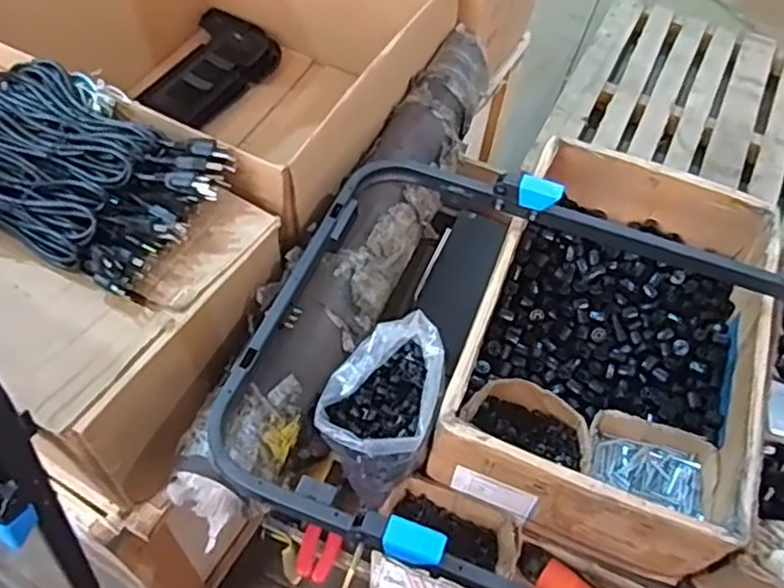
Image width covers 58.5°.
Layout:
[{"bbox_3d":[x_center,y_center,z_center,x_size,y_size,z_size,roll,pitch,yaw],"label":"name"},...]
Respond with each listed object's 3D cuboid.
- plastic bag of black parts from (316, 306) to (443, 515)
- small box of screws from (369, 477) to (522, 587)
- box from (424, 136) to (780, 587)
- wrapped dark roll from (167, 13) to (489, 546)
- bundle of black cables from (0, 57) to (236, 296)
[{"bbox_3d":[0.001,0.140,0.872,0.131,0.135,0.195,29,58,16],"label":"plastic bag of black parts"},{"bbox_3d":[0.062,0.309,0.844,0.172,0.079,0.140,20,56,11],"label":"small box of screws"},{"bbox_3d":[0.302,0.048,0.944,0.359,0.141,0.537,19,56,10],"label":"box"},{"bbox_3d":[-0.020,-0.096,0.942,0.134,0.086,0.861,20,56,11],"label":"wrapped dark roll"},{"bbox_3d":[-0.379,-0.154,0.846,0.333,0.067,0.238,20,56,11],"label":"bundle of black cables"}]

